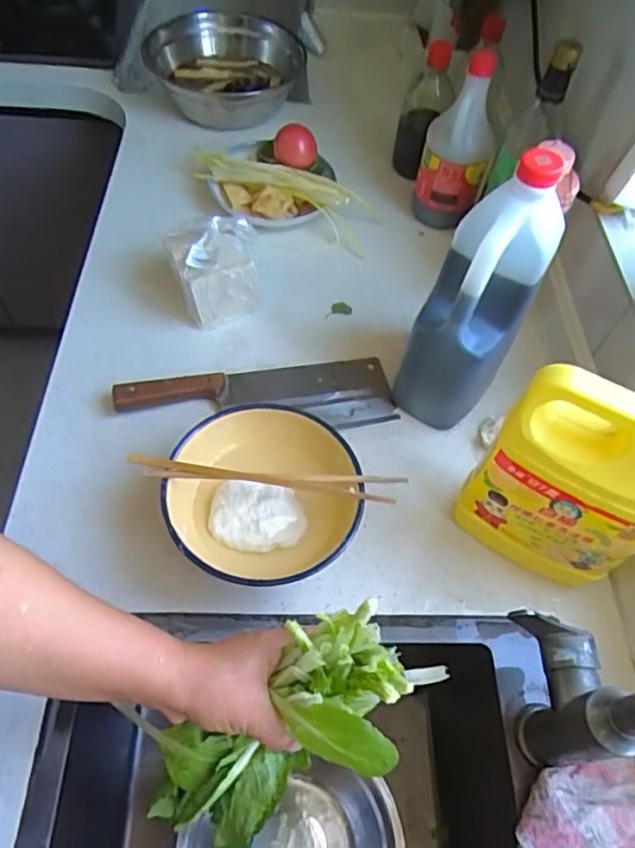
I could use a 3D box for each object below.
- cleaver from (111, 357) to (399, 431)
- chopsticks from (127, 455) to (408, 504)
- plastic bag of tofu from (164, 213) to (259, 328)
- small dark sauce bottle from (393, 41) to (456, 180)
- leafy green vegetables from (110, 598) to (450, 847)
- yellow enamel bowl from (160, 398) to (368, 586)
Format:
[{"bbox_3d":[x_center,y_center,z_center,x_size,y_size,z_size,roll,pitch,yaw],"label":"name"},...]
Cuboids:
[{"bbox_3d":[-0.065,-0.030,0.625,0.291,0.026,0.087,-4,58,-7],"label":"cleaver"},{"bbox_3d":[-0.041,0.048,0.498,0.232,0.021,0.024,4,57,-3],"label":"chopsticks"},{"bbox_3d":[-0.118,-0.177,0.668,0.094,0.096,0.086,-12,59,-12],"label":"plastic bag of tofu"},{"bbox_3d":[0.147,-0.426,0.823,0.056,0.191,0.051,-22,62,-18],"label":"small dark sauce bottle"},{"bbox_3d":[-0.024,0.212,0.405,0.210,0.053,0.103,-36,63,7],"label":"leafy green vegetables"},{"bbox_3d":[-0.048,0.074,0.534,0.165,0.081,0.162,2,57,-4],"label":"yellow enamel bowl"}]

